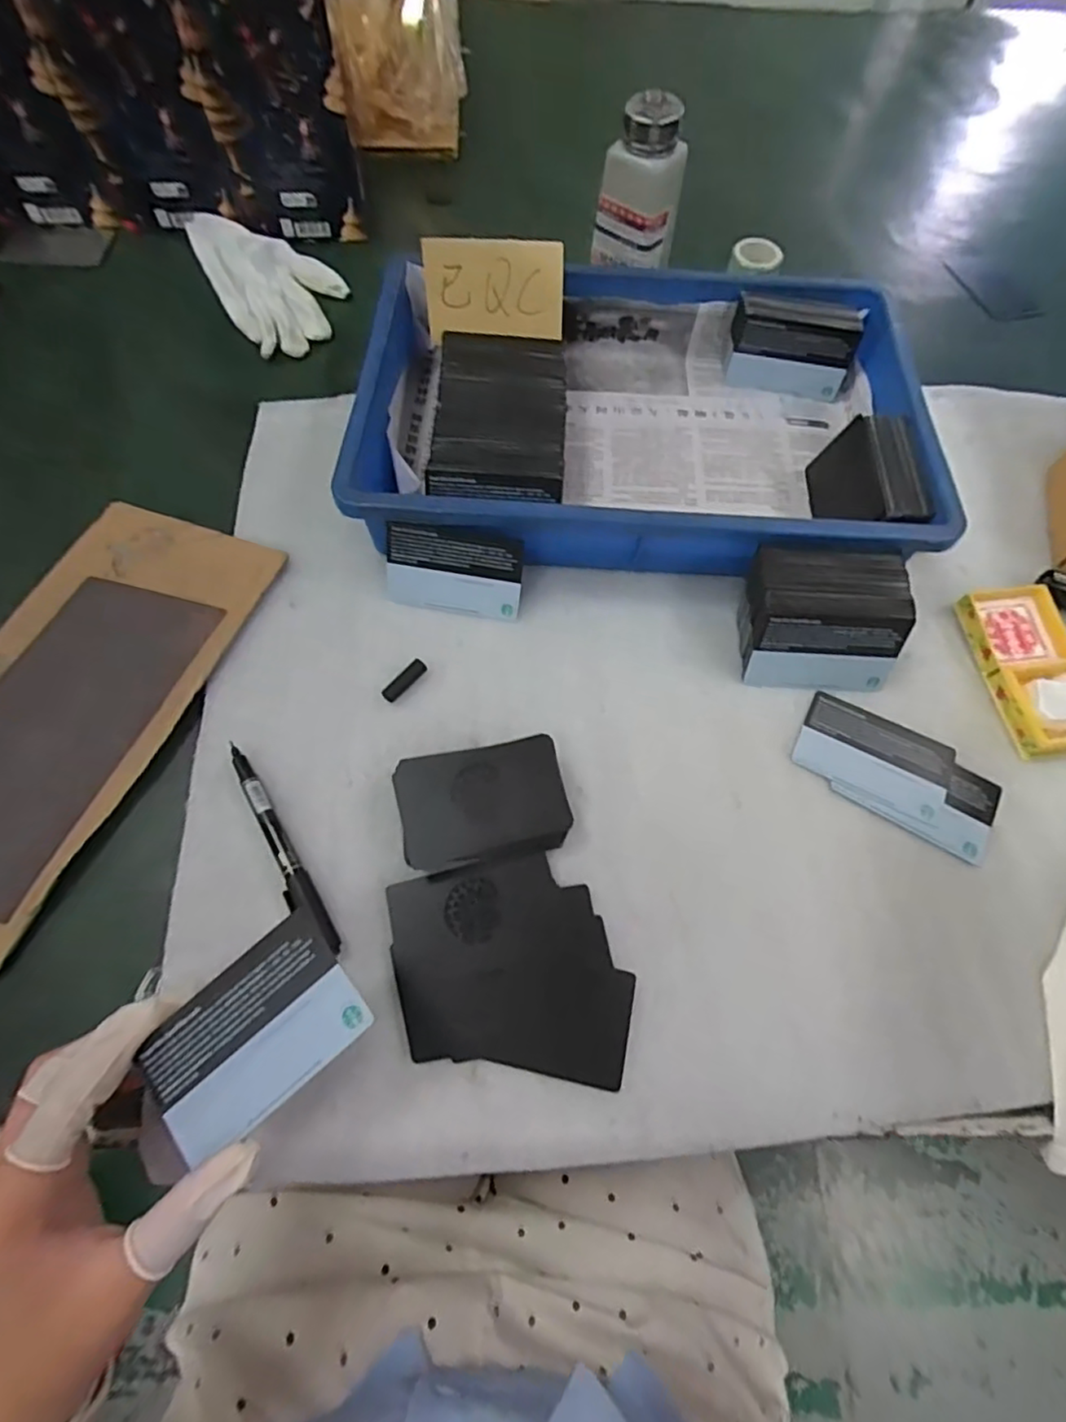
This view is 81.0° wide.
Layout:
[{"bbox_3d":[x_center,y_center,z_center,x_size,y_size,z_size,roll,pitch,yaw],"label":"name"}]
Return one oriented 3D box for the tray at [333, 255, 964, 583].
[{"bbox_3d":[0.072,-0.204,0.436,0.361,0.063,0.246,1,65,-1],"label":"tray"}]

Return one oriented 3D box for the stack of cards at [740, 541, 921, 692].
[{"bbox_3d":[0.172,-0.055,0.379,0.092,0.052,0.065,3,65,0],"label":"stack of cards"}]

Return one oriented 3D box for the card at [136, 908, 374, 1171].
[{"bbox_3d":[-0.109,0.125,0.241,0.084,0.004,0.053,-41,74,-4],"label":"card"}]

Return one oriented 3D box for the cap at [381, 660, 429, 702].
[{"bbox_3d":[-0.077,-0.019,0.374,0.010,0.009,0.031,41,71,16],"label":"cap"}]

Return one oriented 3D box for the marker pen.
[{"bbox_3d":[-0.135,0.071,0.330,0.013,0.011,0.126,-31,69,-14],"label":"marker pen"}]

